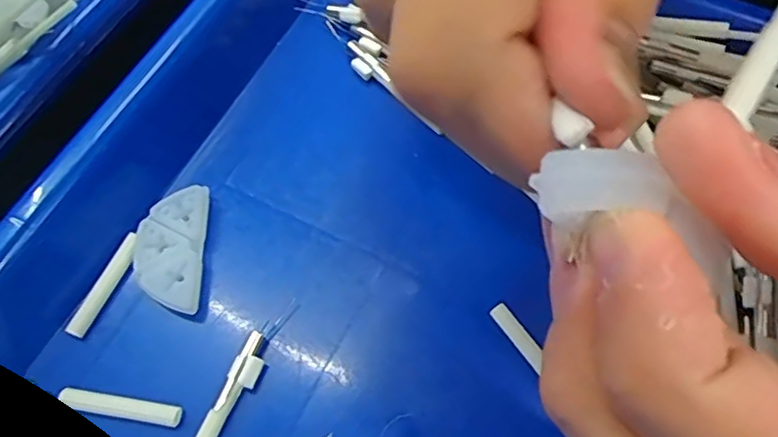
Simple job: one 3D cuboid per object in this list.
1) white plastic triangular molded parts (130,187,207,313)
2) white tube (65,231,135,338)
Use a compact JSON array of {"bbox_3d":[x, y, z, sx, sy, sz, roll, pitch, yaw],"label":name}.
[{"bbox_3d":[-0.067,0.009,0.183,0.021,0.009,0.038,-1,65,2],"label":"white plastic triangular molded parts"},{"bbox_3d":[-0.085,0.019,0.180,0.005,0.004,0.033,20,68,11],"label":"white tube"}]

